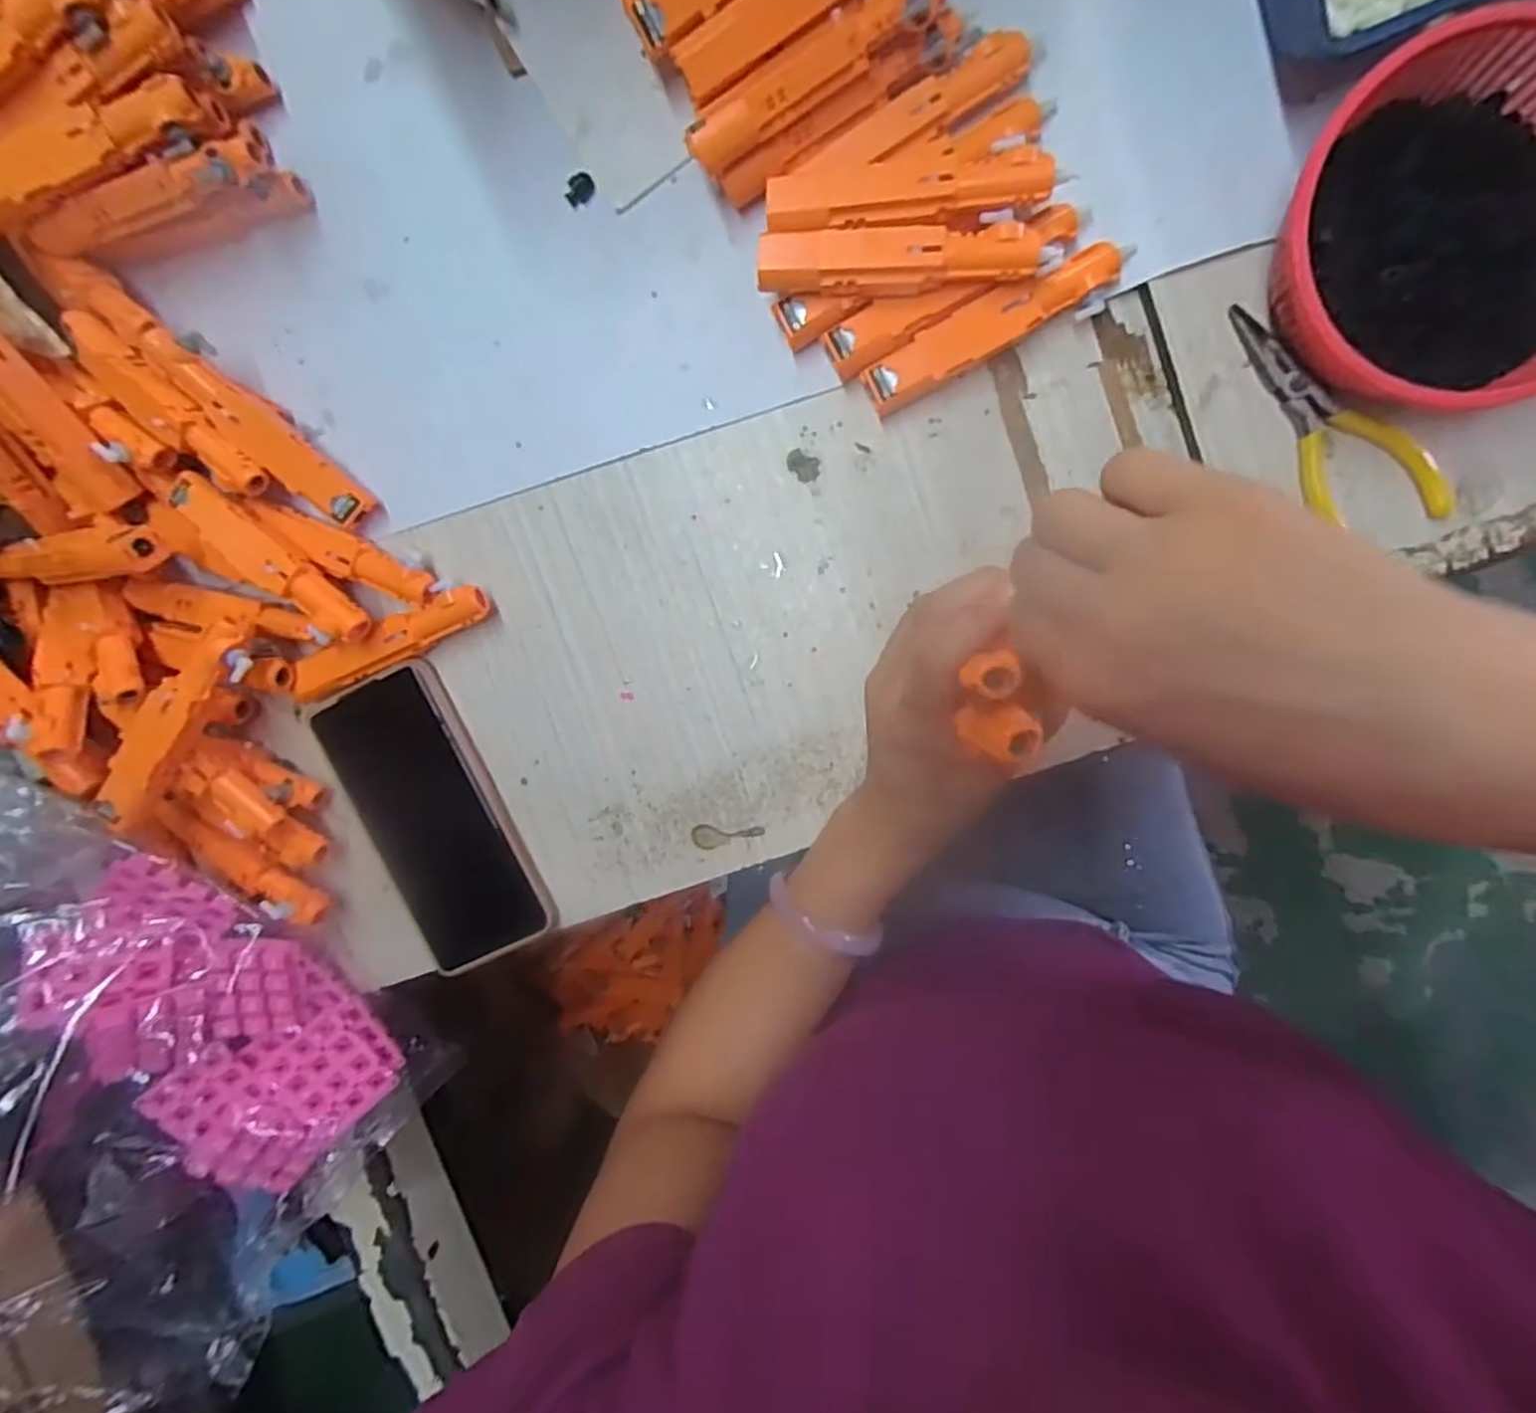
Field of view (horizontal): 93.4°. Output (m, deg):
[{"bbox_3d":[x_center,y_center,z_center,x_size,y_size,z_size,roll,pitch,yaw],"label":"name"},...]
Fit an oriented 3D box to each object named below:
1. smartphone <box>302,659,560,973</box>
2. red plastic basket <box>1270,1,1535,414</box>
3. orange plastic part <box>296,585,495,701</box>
[{"bbox_3d":[-0.181,0.062,0.390,0.079,0.013,0.160,-26,93,9],"label":"smartphone"},{"bbox_3d":[0.273,-0.188,0.291,0.134,0.048,0.130,1,97,7],"label":"red plastic basket"},{"bbox_3d":[-0.197,-0.033,0.379,0.113,0.022,0.020,-22,94,9],"label":"orange plastic part"}]

